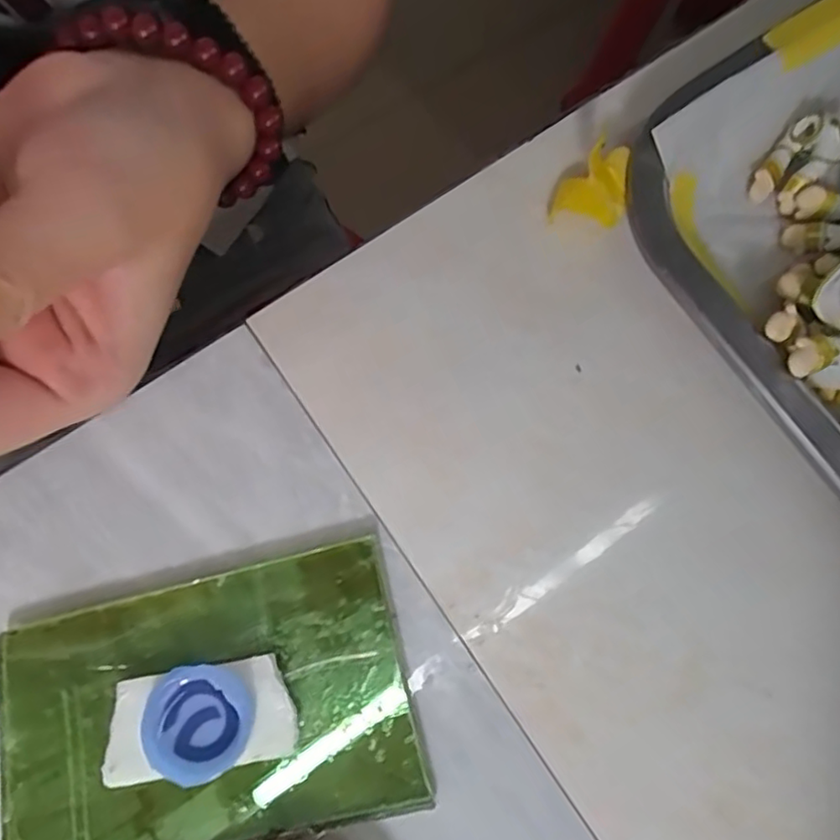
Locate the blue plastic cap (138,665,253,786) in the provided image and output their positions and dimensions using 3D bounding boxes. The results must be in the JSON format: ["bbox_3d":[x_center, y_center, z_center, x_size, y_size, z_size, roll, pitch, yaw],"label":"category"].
[{"bbox_3d":[-0.056,0.075,0.154,0.027,0.006,0.026,0,76,0],"label":"blue plastic cap"}]

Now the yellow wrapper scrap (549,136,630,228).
[{"bbox_3d":[0.052,-0.069,0.184,0.019,0.018,0.023,22,77,5],"label":"yellow wrapper scrap"}]

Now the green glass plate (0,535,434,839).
[{"bbox_3d":[-0.055,0.076,0.159,0.102,0.006,0.067,-13,77,-4],"label":"green glass plate"}]

